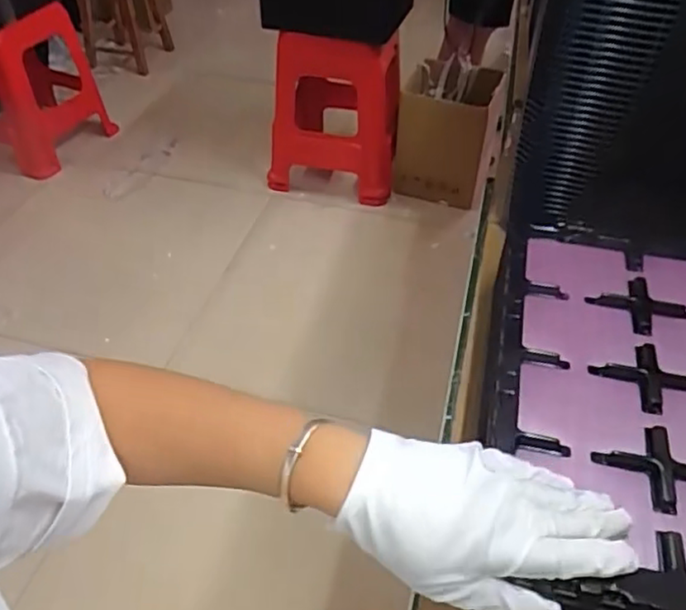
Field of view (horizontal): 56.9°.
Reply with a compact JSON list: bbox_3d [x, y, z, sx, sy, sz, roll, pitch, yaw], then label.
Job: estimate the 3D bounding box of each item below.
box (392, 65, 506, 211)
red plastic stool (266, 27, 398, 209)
[{"bbox_3d":[0.296,-0.501,1.836,0.273,0.334,0.262,7,45,7],"label":"box"},{"bbox_3d":[-0.017,-0.595,1.844,0.366,0.454,0.352,7,45,7],"label":"red plastic stool"}]

